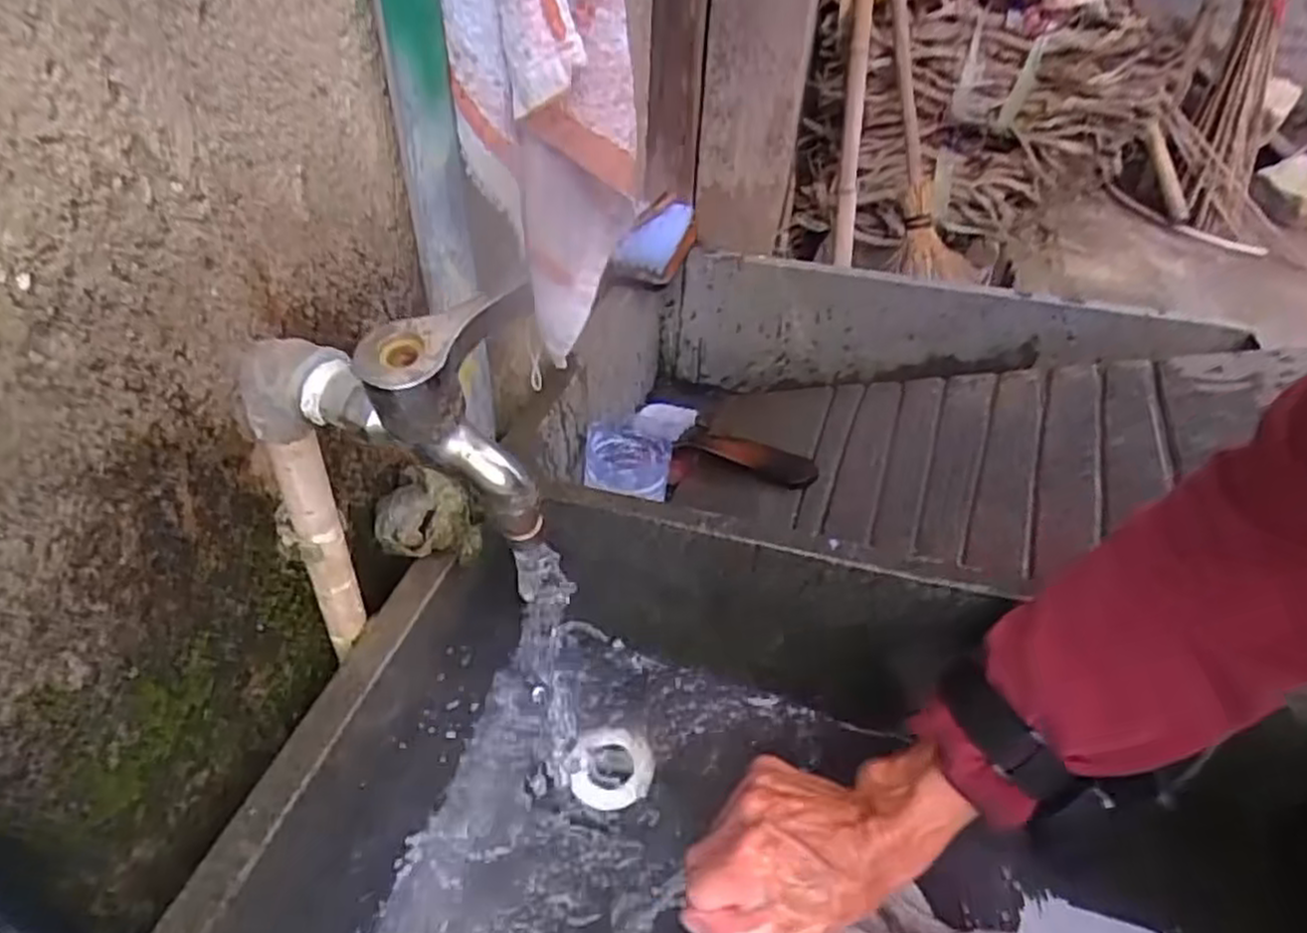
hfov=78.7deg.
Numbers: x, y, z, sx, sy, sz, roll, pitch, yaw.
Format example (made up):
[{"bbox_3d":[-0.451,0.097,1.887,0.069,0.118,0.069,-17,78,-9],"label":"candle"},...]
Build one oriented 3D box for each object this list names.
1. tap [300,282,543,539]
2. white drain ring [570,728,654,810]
[{"bbox_3d":[-0.085,-0.019,0.280,0.090,0.086,0.043,14,44,11],"label":"tap"},{"bbox_3d":[-0.028,0.202,0.539,0.055,0.007,0.055,2,43,-2],"label":"white drain ring"}]

